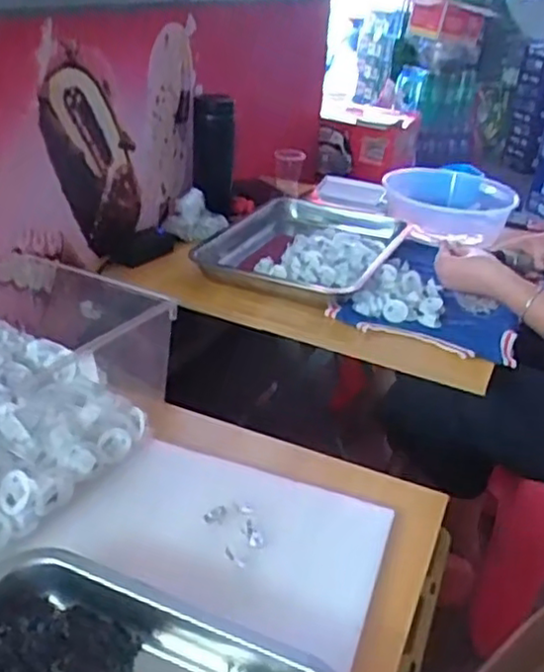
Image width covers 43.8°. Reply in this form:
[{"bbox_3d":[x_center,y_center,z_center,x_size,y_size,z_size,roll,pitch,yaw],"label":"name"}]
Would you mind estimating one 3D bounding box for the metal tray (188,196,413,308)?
[{"bbox_3d":[0.058,-0.150,1.172,0.299,0.064,0.348,14,29,15],"label":"metal tray"}]

